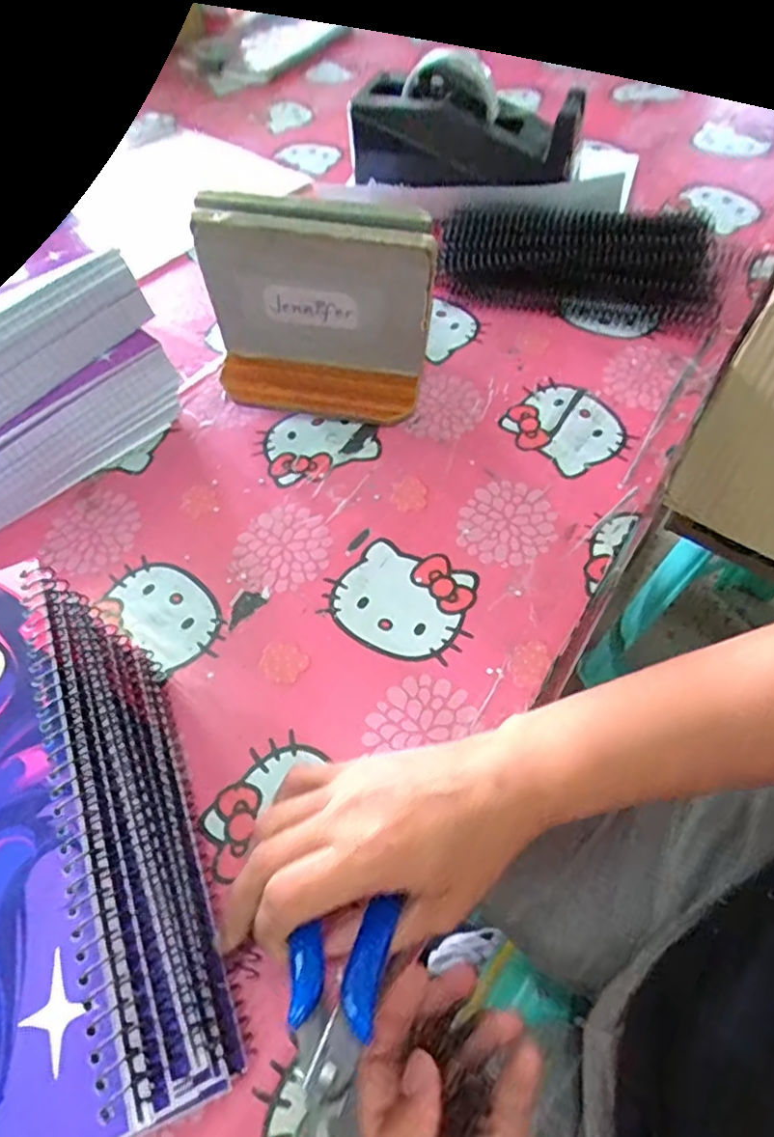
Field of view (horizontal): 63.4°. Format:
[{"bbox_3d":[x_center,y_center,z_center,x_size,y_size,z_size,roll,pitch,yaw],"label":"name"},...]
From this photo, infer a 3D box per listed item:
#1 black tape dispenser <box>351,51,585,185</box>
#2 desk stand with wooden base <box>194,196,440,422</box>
[{"bbox_3d":[0.072,-0.393,0.559,0.205,0.078,0.068,10,58,11],"label":"black tape dispenser"},{"bbox_3d":[-0.045,-0.171,0.419,0.148,0.134,0.058,5,57,8],"label":"desk stand with wooden base"}]

